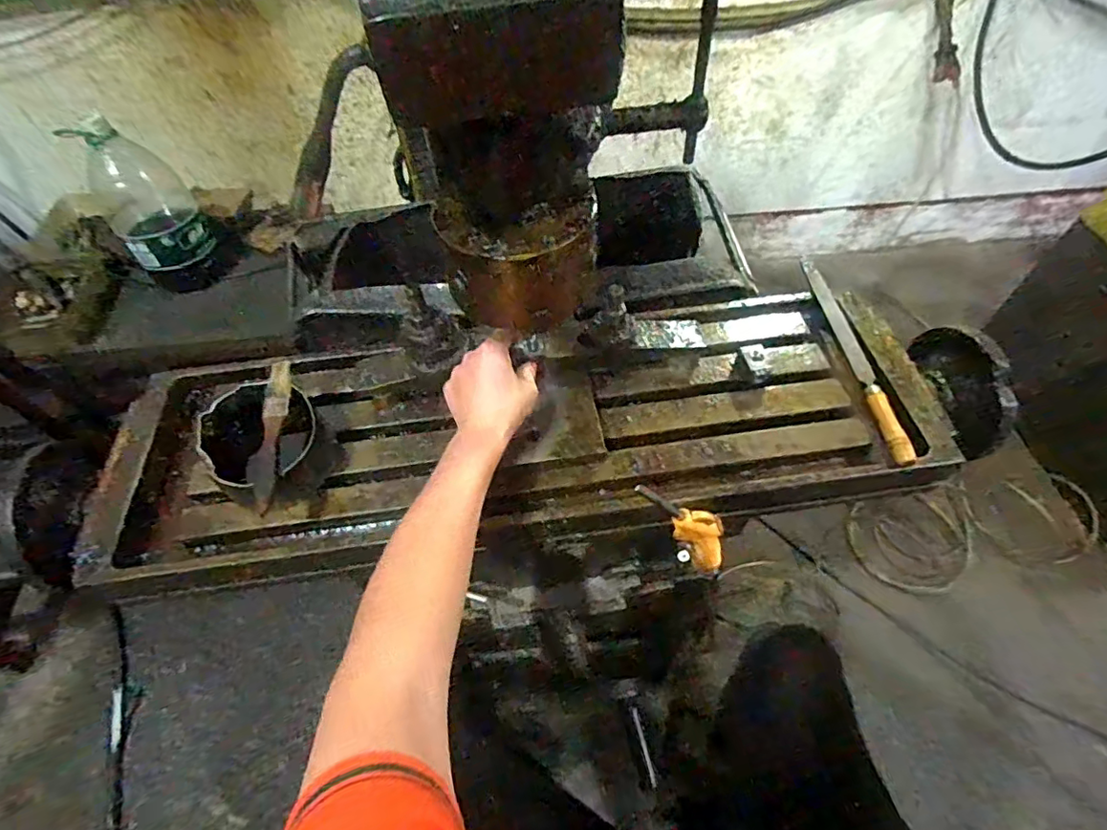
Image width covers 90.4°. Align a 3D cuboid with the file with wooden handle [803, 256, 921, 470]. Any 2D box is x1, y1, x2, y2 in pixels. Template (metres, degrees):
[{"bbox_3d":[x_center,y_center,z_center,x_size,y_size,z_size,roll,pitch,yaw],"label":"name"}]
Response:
[{"bbox_3d":[0.318,-0.071,0.581,0.024,0.021,0.278,-3,55,0],"label":"file with wooden handle"}]

